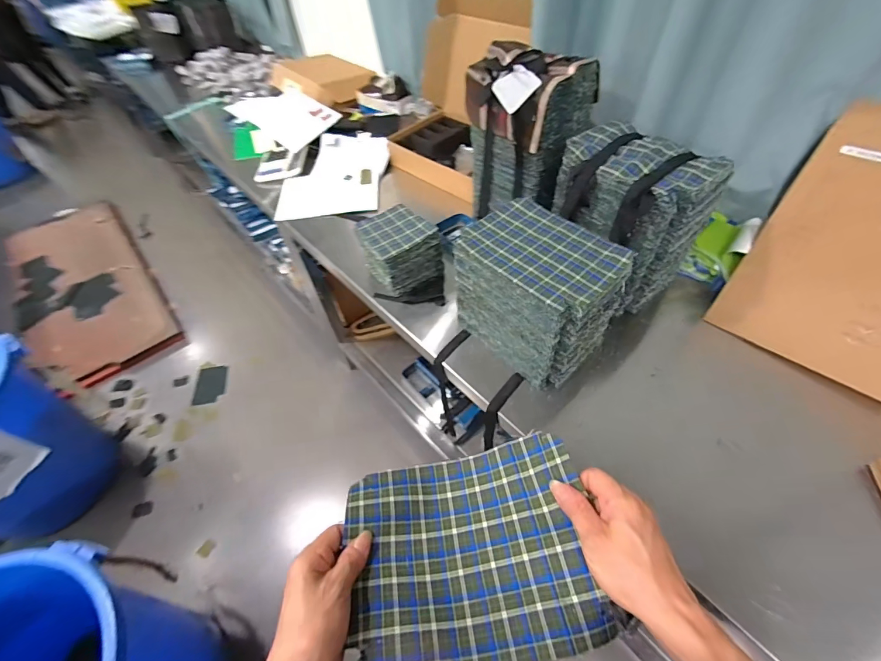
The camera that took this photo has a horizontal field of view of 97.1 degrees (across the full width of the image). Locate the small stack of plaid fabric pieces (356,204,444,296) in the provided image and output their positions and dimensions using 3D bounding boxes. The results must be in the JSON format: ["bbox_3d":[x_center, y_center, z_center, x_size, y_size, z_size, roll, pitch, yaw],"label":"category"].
[{"bbox_3d":[-0.094,-0.184,0.915,0.151,0.131,0.162,-28,55,-17],"label":"small stack of plaid fabric pieces"}]

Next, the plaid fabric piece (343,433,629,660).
[{"bbox_3d":[0.028,0.212,0.382,0.226,0.048,0.184,-9,52,-3],"label":"plaid fabric piece"}]

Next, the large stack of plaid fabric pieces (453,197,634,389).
[{"bbox_3d":[0.180,-0.070,0.741,0.194,0.212,0.249,-37,58,-23],"label":"large stack of plaid fabric pieces"}]

